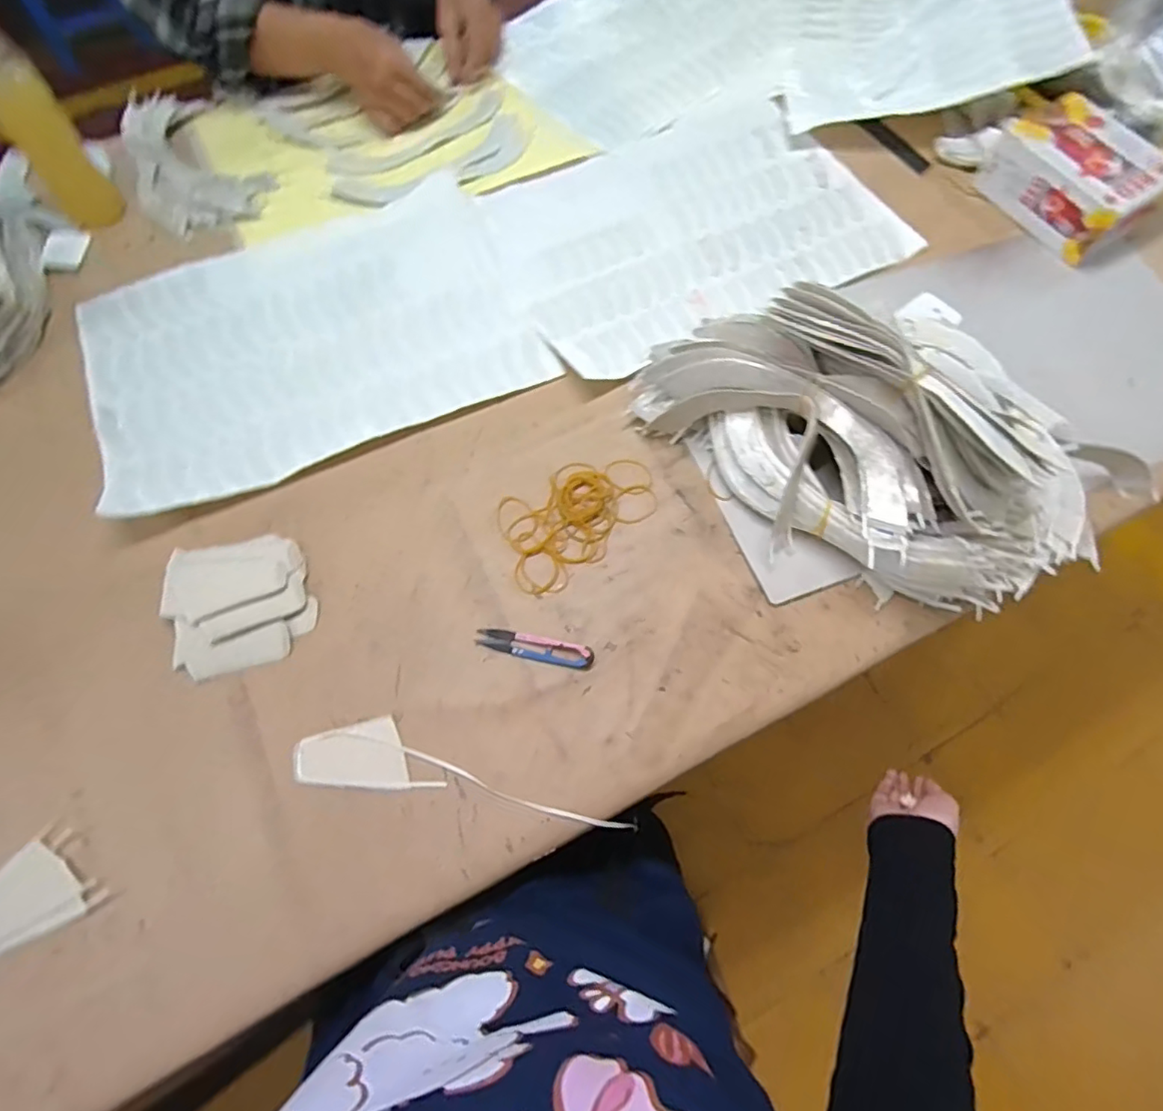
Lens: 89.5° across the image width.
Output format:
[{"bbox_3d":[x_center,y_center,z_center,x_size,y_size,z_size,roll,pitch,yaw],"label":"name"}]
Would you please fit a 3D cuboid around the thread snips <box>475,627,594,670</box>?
[{"bbox_3d":[-0.040,0.078,0.497,0.100,0.009,0.019,11,71,4],"label":"thread snips"}]

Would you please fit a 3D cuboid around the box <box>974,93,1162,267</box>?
[{"bbox_3d":[0.540,-0.418,0.650,0.112,0.069,0.167,-29,73,-10],"label":"box"}]

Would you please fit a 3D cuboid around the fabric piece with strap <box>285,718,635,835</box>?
[{"bbox_3d":[-0.094,0.173,0.463,0.265,0.005,0.055,10,71,3],"label":"fabric piece with strap"}]

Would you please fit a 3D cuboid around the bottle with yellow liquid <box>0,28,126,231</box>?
[{"bbox_3d":[-0.531,-0.413,0.576,0.068,0.210,0.061,-37,75,-13],"label":"bottle with yellow liquid"}]

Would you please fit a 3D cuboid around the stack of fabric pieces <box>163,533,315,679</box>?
[{"bbox_3d":[-0.295,0.037,0.504,0.112,0.023,0.113,-17,71,-6],"label":"stack of fabric pieces"}]

